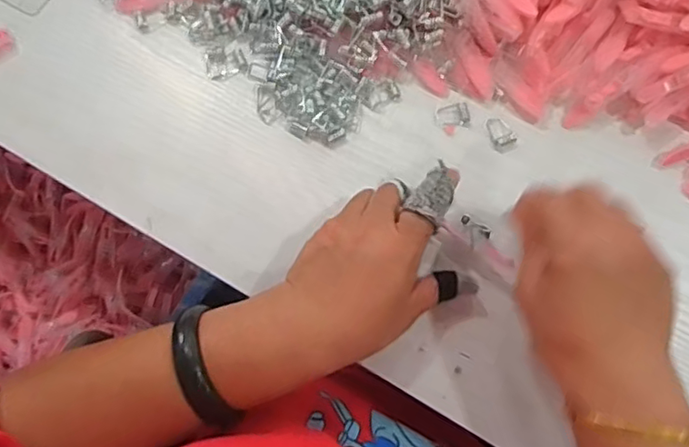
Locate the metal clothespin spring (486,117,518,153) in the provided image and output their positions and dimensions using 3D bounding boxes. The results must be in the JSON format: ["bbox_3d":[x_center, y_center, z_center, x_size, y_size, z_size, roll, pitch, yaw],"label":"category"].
[{"bbox_3d":[0.110,-0.063,0.412,0.016,0.004,0.026,-17,76,-4],"label":"metal clothespin spring"}]

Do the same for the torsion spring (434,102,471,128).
[{"bbox_3d":[0.076,-0.077,0.417,0.025,0.004,0.018,0,75,0],"label":"torsion spring"}]

